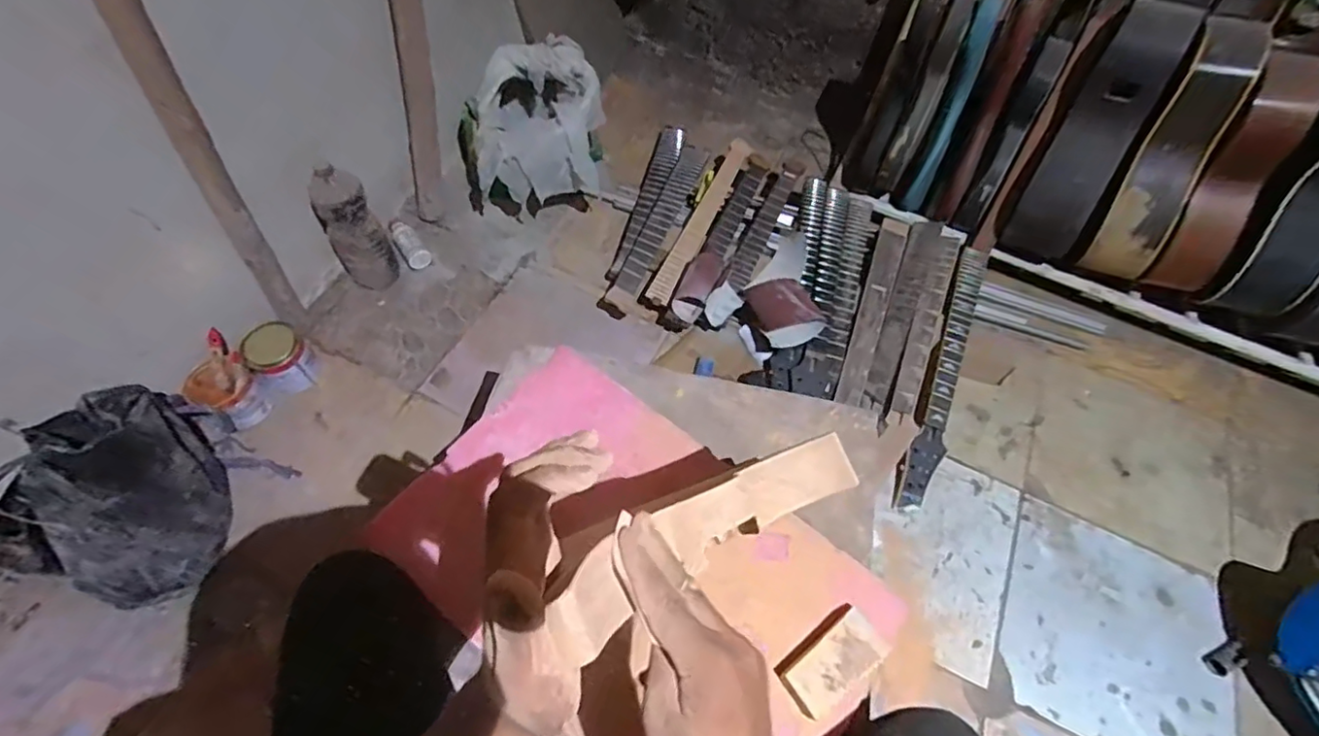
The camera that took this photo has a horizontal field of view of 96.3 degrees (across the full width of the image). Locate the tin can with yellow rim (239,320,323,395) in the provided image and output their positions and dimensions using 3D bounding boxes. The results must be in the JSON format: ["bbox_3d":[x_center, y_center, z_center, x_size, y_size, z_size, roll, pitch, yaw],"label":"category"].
[{"bbox_3d":[-0.742,-0.015,1.166,0.096,0.127,0.103,2,59,-3],"label":"tin can with yellow rim"}]

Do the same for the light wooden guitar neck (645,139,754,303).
[{"bbox_3d":[0.105,-0.367,1.397,0.057,0.034,0.531,23,61,9],"label":"light wooden guitar neck"}]

